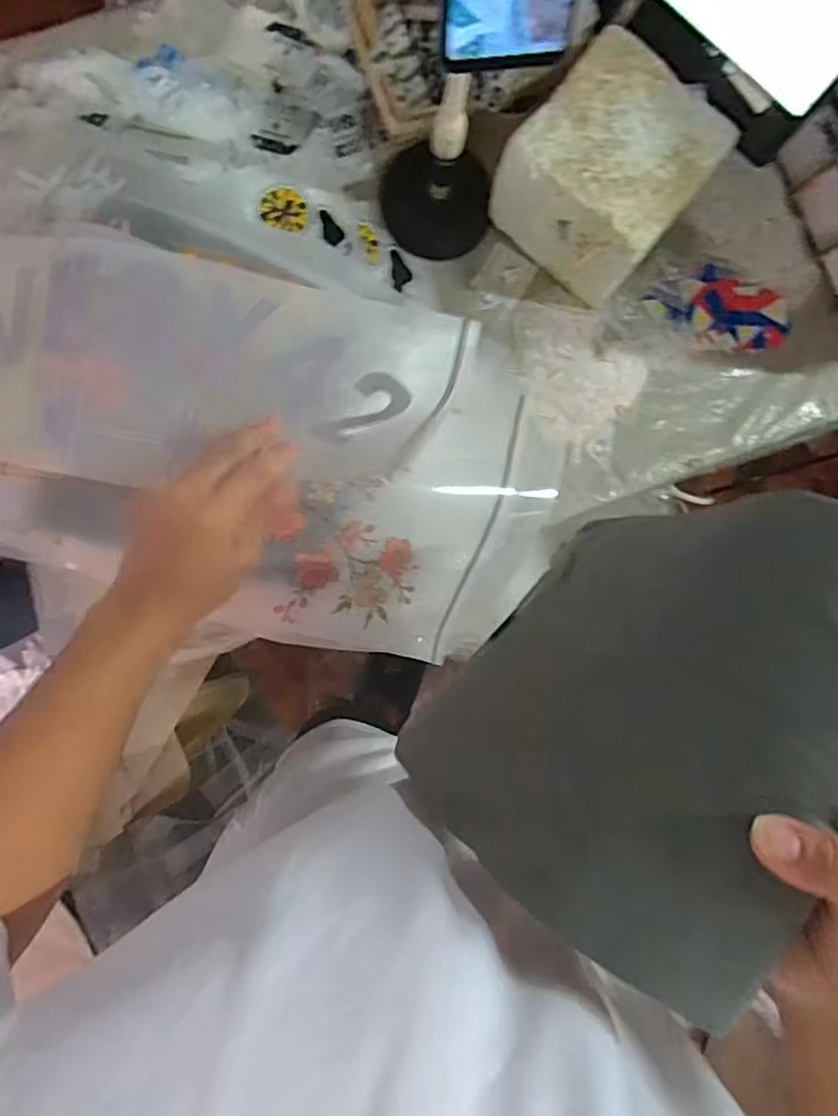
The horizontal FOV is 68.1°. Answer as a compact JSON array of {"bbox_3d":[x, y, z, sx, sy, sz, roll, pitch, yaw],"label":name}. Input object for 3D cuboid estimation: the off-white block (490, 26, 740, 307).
[{"bbox_3d":[0.160,-0.328,0.543,0.141,0.114,0.137,41,86,-2],"label":"off-white block"}]

